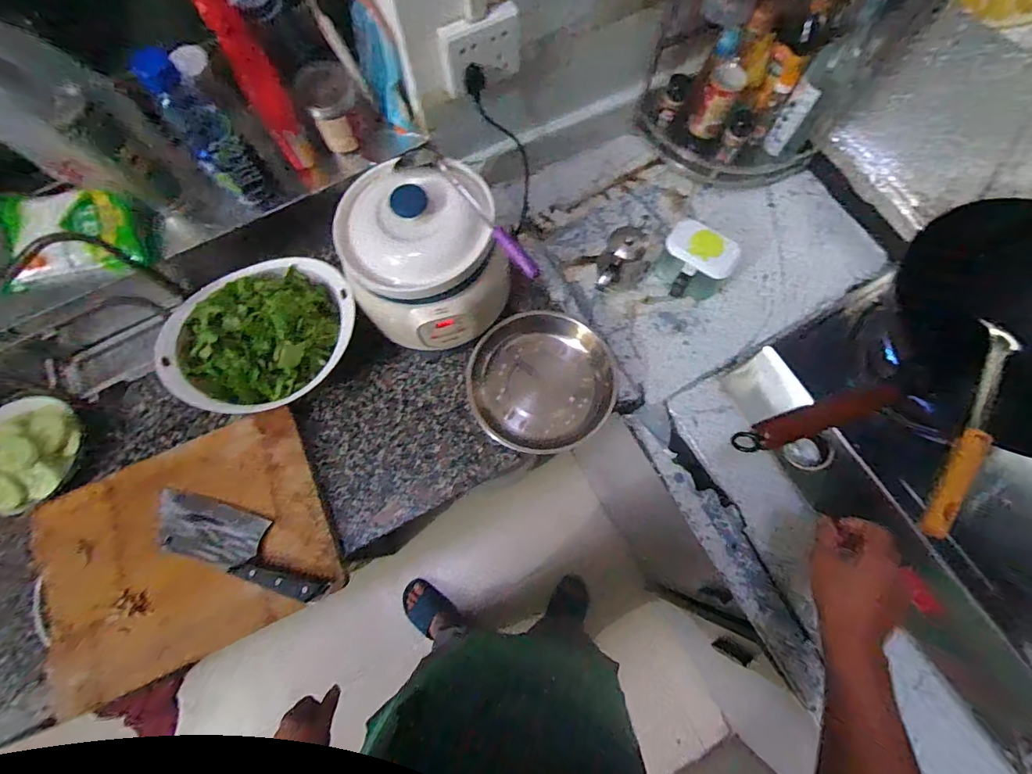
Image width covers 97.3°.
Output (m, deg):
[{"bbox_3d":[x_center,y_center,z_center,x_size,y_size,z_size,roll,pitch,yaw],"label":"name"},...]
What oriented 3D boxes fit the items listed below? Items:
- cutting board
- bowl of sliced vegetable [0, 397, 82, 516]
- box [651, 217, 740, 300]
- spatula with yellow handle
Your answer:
[{"bbox_3d":[-0.476,0.229,0.652,0.391,0.032,0.296,-25,74,-7],"label":"cutting board"},{"bbox_3d":[-0.748,0.099,0.682,0.152,0.041,0.167,0,72,1],"label":"bowl of sliced vegetable"},{"bbox_3d":[0.297,-0.203,0.765,0.119,0.085,0.096,35,76,11],"label":"box"},{"bbox_3d":[0.476,0.030,0.471,0.035,0.034,0.304,41,63,12],"label":"spatula with yellow handle"}]

